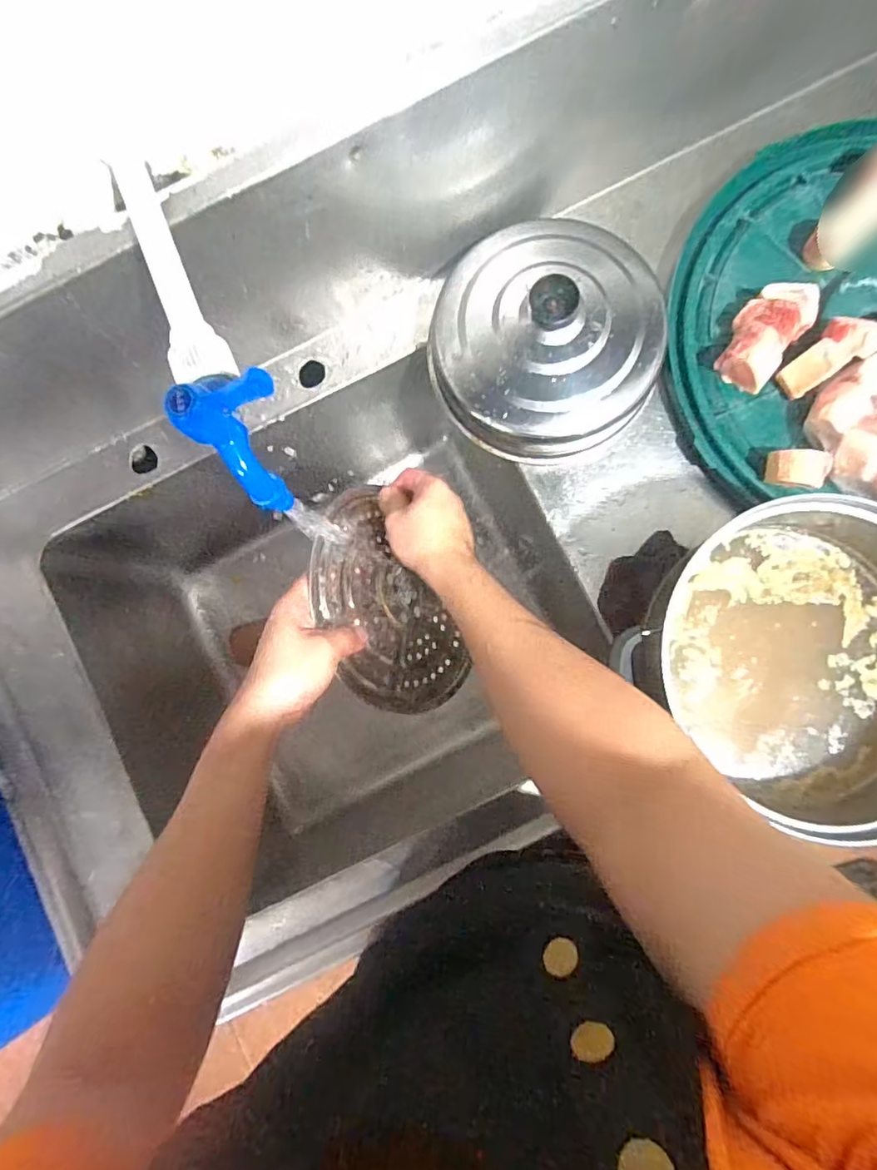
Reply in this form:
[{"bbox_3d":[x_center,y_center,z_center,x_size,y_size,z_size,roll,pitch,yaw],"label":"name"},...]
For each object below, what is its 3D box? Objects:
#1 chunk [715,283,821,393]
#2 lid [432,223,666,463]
[{"bbox_3d":[0.310,-0.241,0.518,0.058,0.037,0.105,36,87,7],"label":"chunk"},{"bbox_3d":[0.103,-0.239,0.525,0.211,0.071,0.212,0,84,3],"label":"lid"}]

